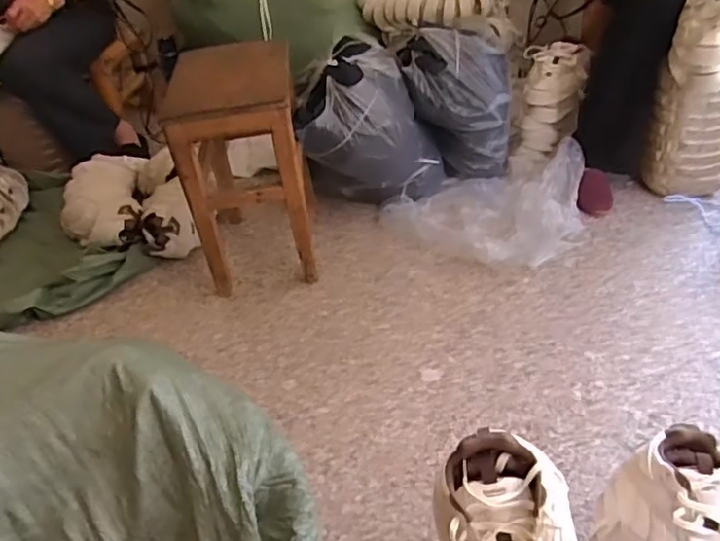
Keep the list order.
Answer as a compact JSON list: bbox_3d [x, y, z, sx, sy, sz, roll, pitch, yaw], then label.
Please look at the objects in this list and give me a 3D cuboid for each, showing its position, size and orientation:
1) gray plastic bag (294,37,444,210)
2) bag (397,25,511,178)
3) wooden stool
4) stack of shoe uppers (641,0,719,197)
[{"bbox_3d":[0.015,-0.339,1.462,0.346,0.330,0.274,-13,39,-9],"label":"gray plastic bag"},{"bbox_3d":[0.233,-0.405,1.501,0.257,0.313,0.170,-1,39,7],"label":"bag"},{"bbox_3d":[-0.229,-0.213,1.292,0.229,0.433,0.323,-6,39,1],"label":"wooden stool"},{"bbox_3d":[0.730,-0.368,1.318,0.183,0.460,0.136,16,44,26],"label":"stack of shoe uppers"}]

